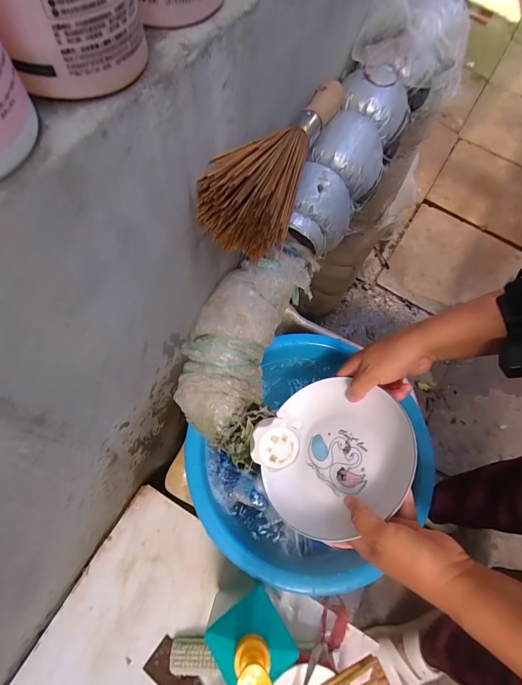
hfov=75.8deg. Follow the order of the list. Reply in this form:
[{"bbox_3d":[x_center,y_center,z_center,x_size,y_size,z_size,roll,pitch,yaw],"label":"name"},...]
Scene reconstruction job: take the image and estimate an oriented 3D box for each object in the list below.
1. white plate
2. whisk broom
[{"bbox_3d":[0.089,0.133,0.427,0.185,0.035,0.183,-20,50,26],"label":"white plate"},{"bbox_3d":[0.023,-0.180,0.309,0.072,0.063,0.212,23,67,5],"label":"whisk broom"}]

